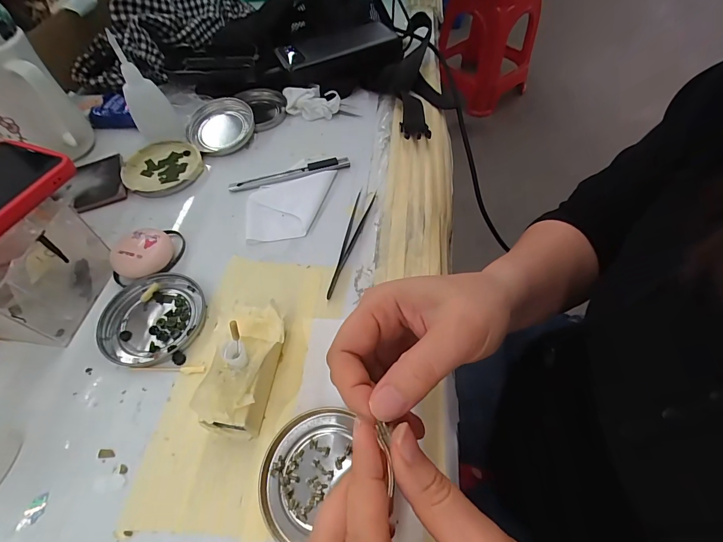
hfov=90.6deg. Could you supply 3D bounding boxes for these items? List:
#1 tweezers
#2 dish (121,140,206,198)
[{"bbox_3d":[-0.009,-0.029,0.325,0.016,0.005,0.127,11,57,9],"label":"tweezers"},{"bbox_3d":[-0.212,-0.112,0.384,0.079,0.008,0.079,-1,56,1],"label":"dish"}]

